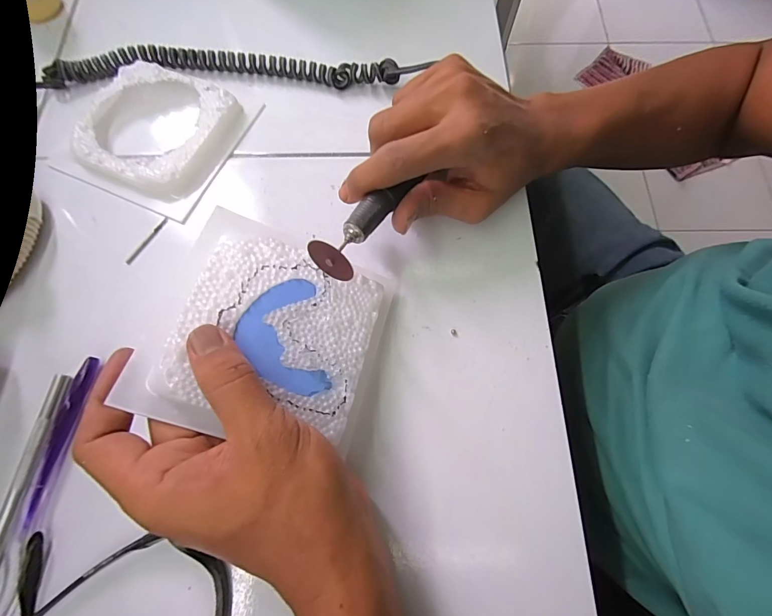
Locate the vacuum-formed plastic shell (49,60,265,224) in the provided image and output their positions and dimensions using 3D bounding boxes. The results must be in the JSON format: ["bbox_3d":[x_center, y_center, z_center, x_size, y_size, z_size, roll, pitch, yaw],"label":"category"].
[{"bbox_3d":[-0.187,-0.146,0.299,0.128,0.017,0.125,23,73,6],"label":"vacuum-formed plastic shell"}]

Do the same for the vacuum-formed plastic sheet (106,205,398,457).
[{"bbox_3d":[-0.064,0.013,0.221,0.127,0.027,0.117,18,67,-14],"label":"vacuum-formed plastic sheet"}]

